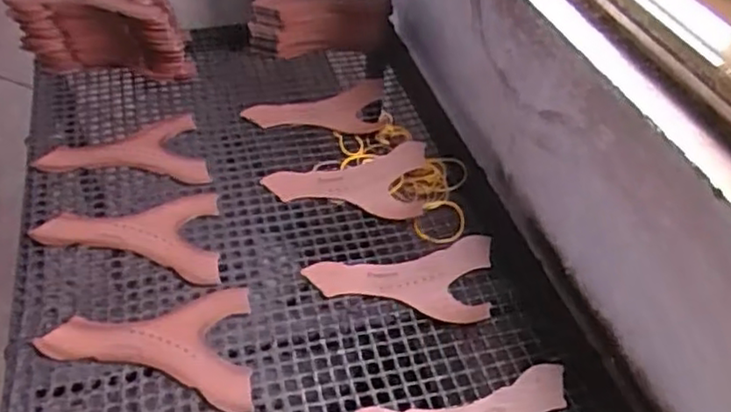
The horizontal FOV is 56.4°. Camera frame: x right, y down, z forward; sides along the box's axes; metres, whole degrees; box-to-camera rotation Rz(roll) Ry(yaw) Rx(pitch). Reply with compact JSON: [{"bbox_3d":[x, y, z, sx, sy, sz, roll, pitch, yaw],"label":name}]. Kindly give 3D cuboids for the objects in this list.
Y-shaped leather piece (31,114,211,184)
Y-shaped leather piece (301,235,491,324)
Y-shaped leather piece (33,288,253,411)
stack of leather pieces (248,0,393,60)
[{"bbox_3d":[-0.328,-0.059,0.921,0.210,0.016,0.132,-13,46,-17],"label":"Y-shaped leather piece"},{"bbox_3d":[0.041,0.074,0.805,0.209,0.007,0.129,6,43,3],"label":"Y-shaped leather piece"},{"bbox_3d":[-0.227,0.156,0.707,0.208,0.007,0.144,-5,50,-8],"label":"Y-shaped leather piece"},{"bbox_3d":[-0.083,-0.325,1.145,0.229,0.115,0.139,-8,45,-12],"label":"stack of leather pieces"}]

